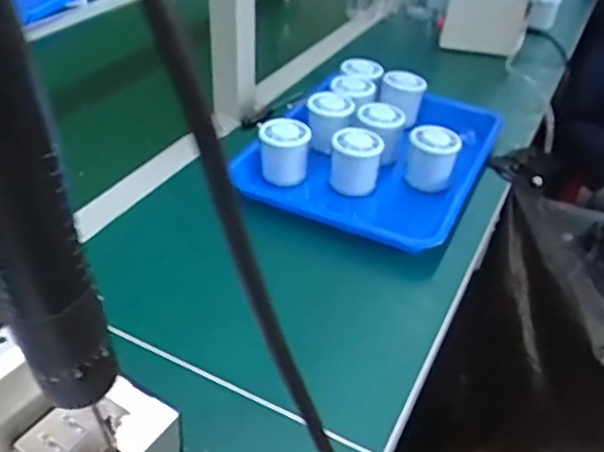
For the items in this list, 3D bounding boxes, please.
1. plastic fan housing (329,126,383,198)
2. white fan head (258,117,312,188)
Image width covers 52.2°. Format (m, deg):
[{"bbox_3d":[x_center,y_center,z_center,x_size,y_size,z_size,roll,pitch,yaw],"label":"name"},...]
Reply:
[{"bbox_3d":[0.060,-0.072,0.697,0.056,0.063,0.048,13,39,11],"label":"plastic fan housing"},{"bbox_3d":[-0.021,-0.085,0.700,0.056,0.061,0.045,4,37,-2],"label":"white fan head"}]

